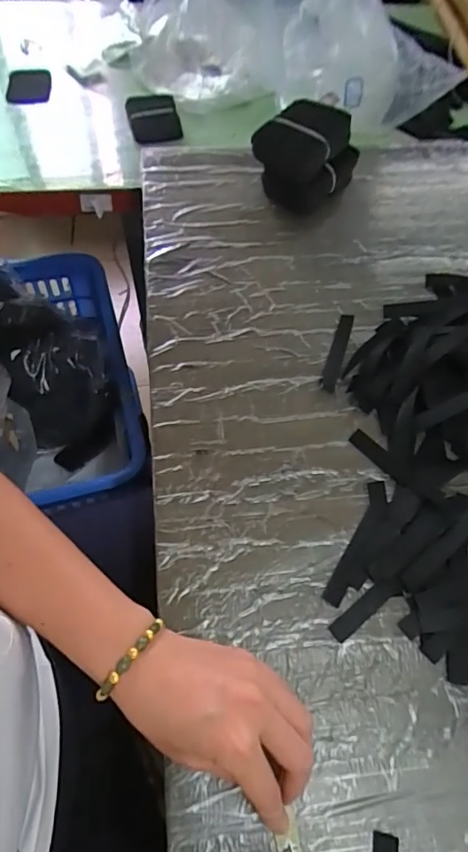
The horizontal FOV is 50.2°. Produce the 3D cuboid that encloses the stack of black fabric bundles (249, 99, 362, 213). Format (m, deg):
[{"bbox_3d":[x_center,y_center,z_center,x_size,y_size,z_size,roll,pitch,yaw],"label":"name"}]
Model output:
[{"bbox_3d":[0.082,-0.310,0.585,0.095,0.076,0.110,28,63,12],"label":"stack of black fabric bundles"}]

